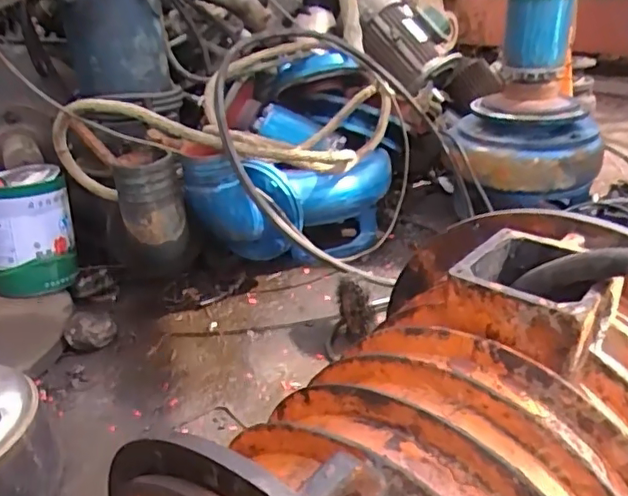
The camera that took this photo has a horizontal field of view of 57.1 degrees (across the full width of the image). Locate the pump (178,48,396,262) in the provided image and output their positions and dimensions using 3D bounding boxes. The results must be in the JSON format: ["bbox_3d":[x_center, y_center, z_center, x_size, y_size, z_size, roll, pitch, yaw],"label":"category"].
[{"bbox_3d":[-0.016,-0.122,1.190,0.272,0.363,0.473,7,29,22],"label":"pump"}]

